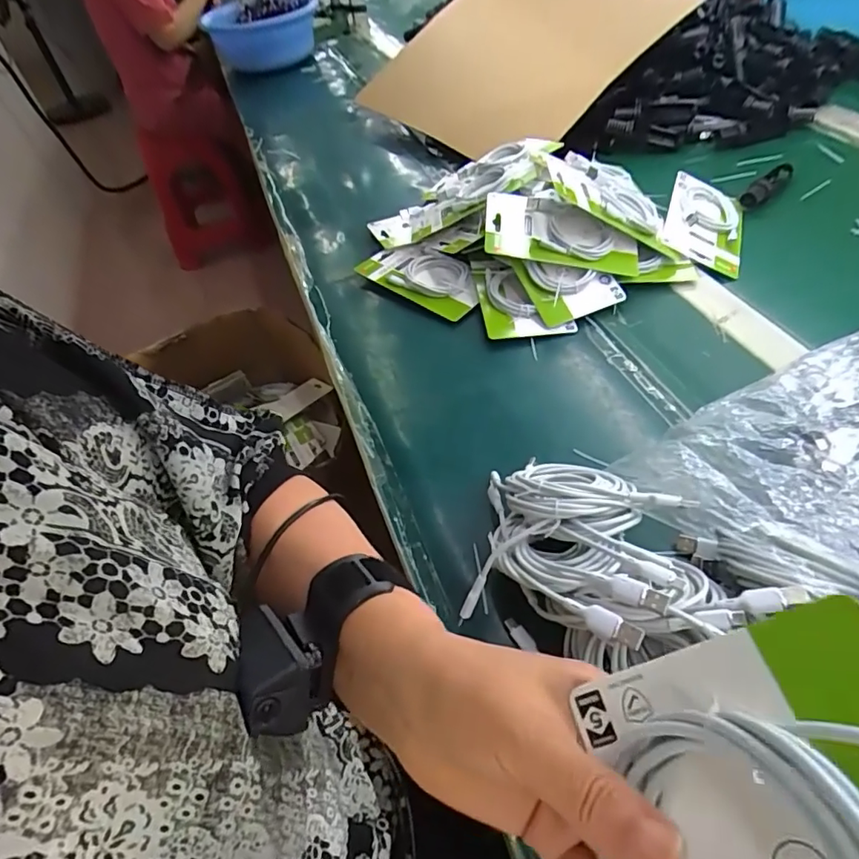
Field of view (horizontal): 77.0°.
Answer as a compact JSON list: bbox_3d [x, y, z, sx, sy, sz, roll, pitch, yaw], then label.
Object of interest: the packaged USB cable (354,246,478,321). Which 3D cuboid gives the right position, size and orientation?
[{"bbox_3d":[-0.009,-0.200,0.698,0.183,0.018,0.082,31,58,32],"label":"packaged USB cable"}]

